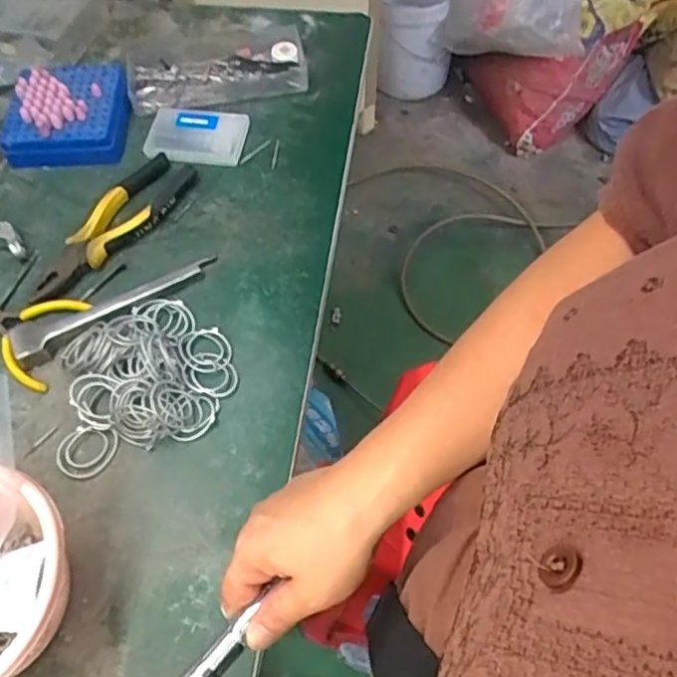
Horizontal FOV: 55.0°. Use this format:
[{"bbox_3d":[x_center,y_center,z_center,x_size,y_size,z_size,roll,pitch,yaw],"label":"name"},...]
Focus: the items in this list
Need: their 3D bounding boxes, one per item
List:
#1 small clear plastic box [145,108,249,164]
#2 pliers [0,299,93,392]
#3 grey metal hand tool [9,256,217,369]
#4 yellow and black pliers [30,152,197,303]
[{"bbox_3d":[-0.147,-0.214,0.681,0.103,0.011,0.071,4,59,2],"label":"small clear plastic box"},{"bbox_3d":[-0.284,-0.009,0.571,0.104,0.011,0.087,16,61,9],"label":"pliers"},{"bbox_3d":[-0.194,-0.030,0.574,0.184,0.016,0.040,-25,62,-14],"label":"grey metal hand tool"},{"bbox_3d":[-0.211,-0.106,0.618,0.062,0.020,0.190,22,62,13],"label":"yellow and black pliers"}]

